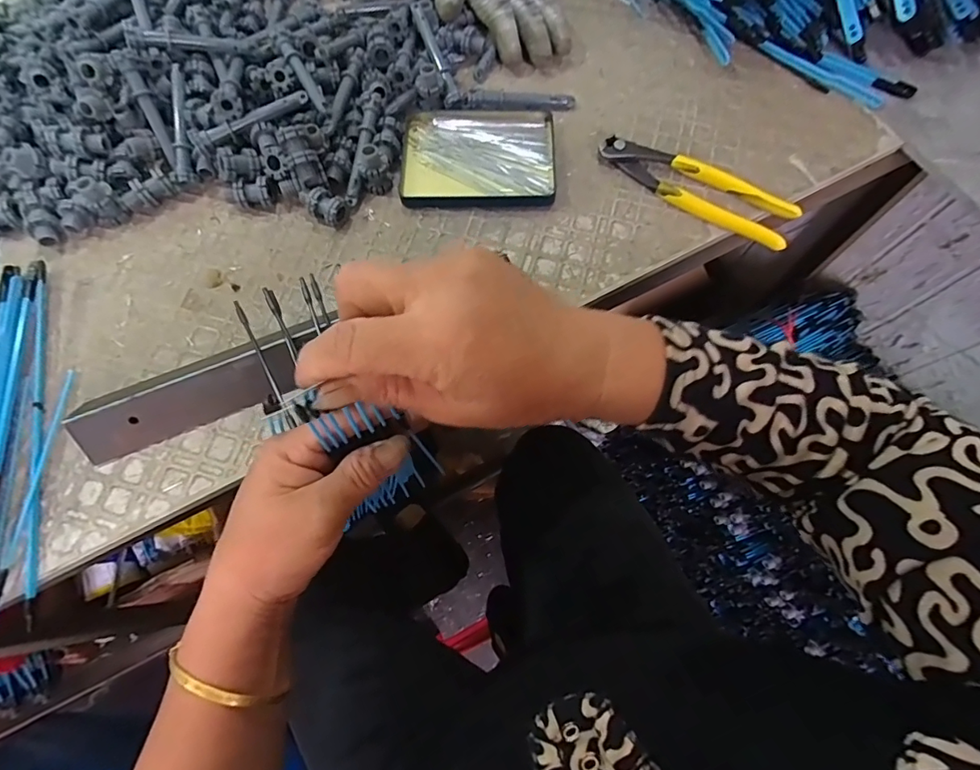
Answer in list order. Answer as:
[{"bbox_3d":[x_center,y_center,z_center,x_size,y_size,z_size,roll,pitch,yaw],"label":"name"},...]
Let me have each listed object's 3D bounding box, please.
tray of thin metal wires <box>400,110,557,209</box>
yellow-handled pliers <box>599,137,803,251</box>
[{"bbox_3d":[-0.010,-0.198,0.427,0.127,0.012,0.102,1,70,-1],"label":"tray of thin metal wires"},{"bbox_3d":[0.169,-0.164,0.412,0.162,0.022,0.042,33,73,10],"label":"yellow-handled pliers"}]

